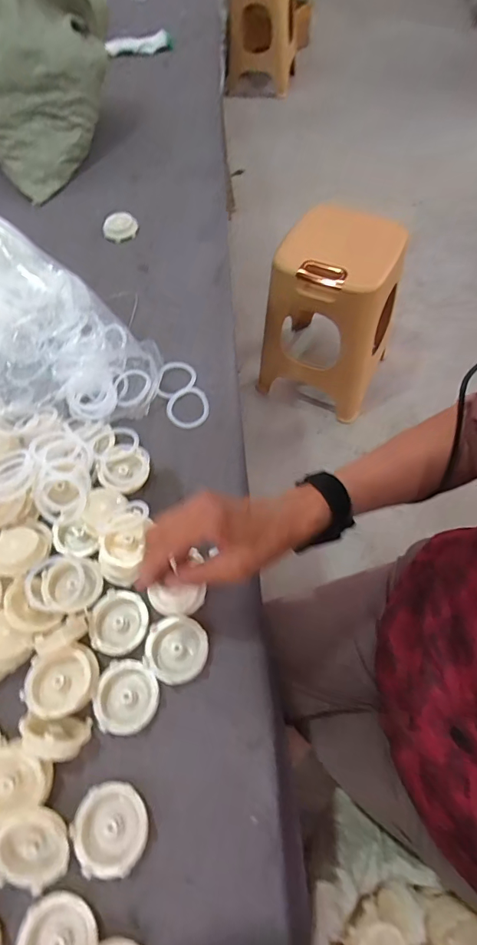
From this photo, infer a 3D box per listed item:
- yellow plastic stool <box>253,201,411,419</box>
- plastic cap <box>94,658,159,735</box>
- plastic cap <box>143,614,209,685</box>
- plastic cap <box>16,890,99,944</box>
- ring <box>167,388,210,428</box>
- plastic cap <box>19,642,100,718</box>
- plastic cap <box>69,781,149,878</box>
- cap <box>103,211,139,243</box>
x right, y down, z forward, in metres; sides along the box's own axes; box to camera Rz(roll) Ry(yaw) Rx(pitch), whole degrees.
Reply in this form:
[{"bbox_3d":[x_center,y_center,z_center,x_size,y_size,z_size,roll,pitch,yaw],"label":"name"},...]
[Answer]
[{"bbox_3d":[0.262,-0.431,1.244,0.308,0.496,0.287,24,65,15],"label":"yellow plastic stool"},{"bbox_3d":[-0.102,0.205,0.405,0.055,0.012,0.060,-1,61,2],"label":"plastic cap"},{"bbox_3d":[-0.059,0.170,0.424,0.057,0.013,0.059,-1,61,2],"label":"plastic cap"},{"bbox_3d":[-0.137,0.349,0.325,0.050,0.011,0.058,28,66,17],"label":"plastic cap"},{"bbox_3d":[-0.065,-0.087,0.576,0.054,0.007,0.058,-1,61,2],"label":"ring"},{"bbox_3d":[-0.162,0.191,0.405,0.065,0.014,0.056,-17,63,-25],"label":"plastic cap"},{"bbox_3d":[-0.104,0.287,0.358,0.057,0.016,0.059,-1,61,2],"label":"plastic cap"},{"bbox_3d":[-0.205,-0.430,0.772,0.055,0.014,0.056,22,79,1],"label":"cap"}]

